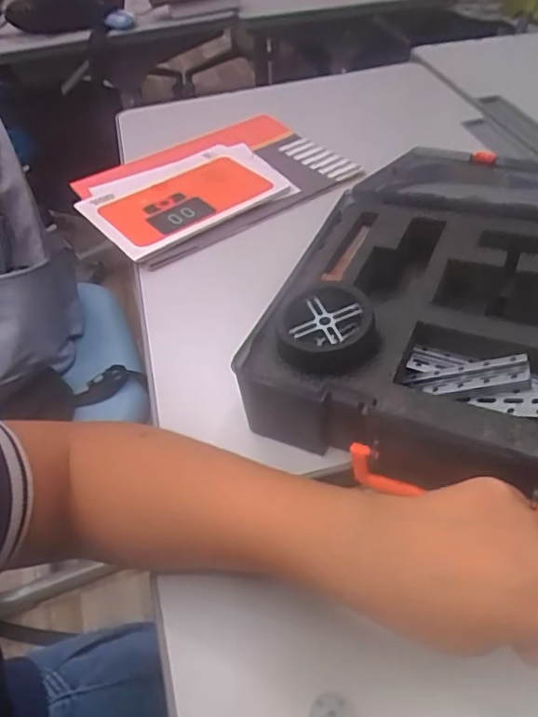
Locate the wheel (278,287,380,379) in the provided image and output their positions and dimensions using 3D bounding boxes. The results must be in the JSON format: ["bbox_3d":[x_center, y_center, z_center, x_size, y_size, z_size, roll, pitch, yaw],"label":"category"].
[{"bbox_3d":[0.042,-0.021,0.369,0.062,0.024,0.060,-2,46,2],"label":"wheel"}]

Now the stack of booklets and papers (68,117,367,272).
[{"bbox_3d":[-0.068,-0.211,0.659,0.289,0.018,0.214,-26,51,-19],"label":"stack of booklets and papers"}]

